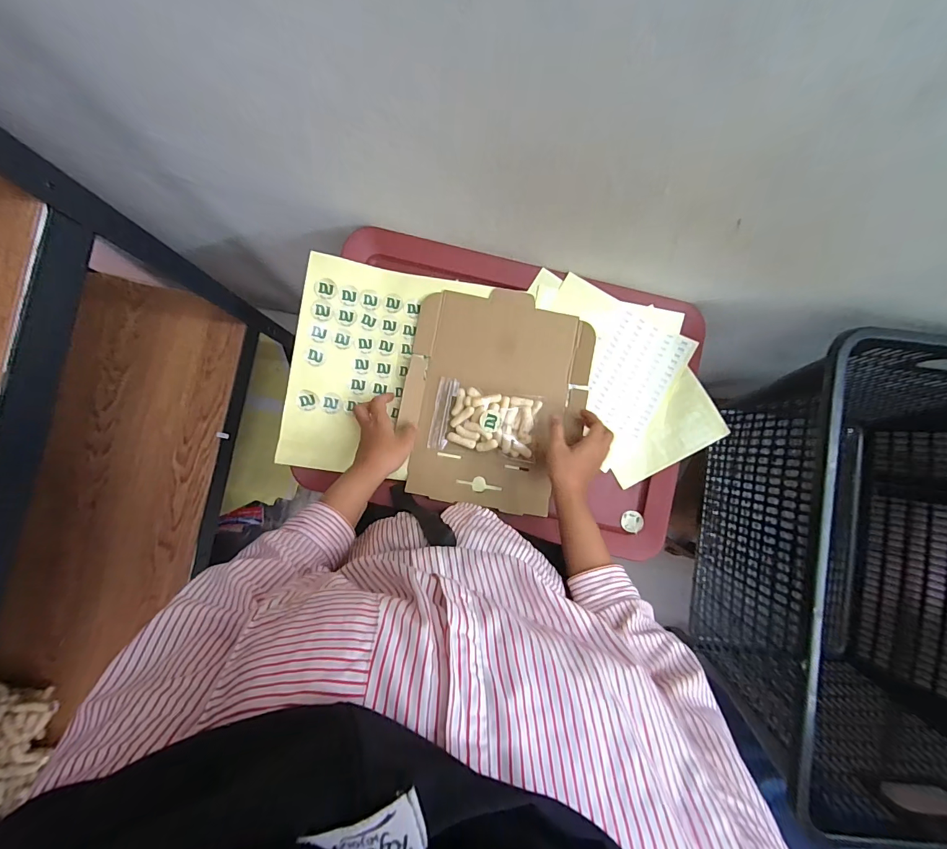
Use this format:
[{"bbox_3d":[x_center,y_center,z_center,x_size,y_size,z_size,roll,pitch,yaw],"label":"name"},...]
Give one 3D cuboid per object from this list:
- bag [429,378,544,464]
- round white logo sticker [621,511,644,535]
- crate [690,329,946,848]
[{"bbox_3d":[0.019,-0.004,0.543,0.146,0.033,0.090,10,88,-2],"label":"bag"},{"bbox_3d":[0.221,0.135,0.563,0.029,0.004,0.030,4,82,20],"label":"round white logo sticker"},{"bbox_3d":[0.564,0.208,0.593,0.438,0.321,0.536,3,88,-3],"label":"crate"}]

